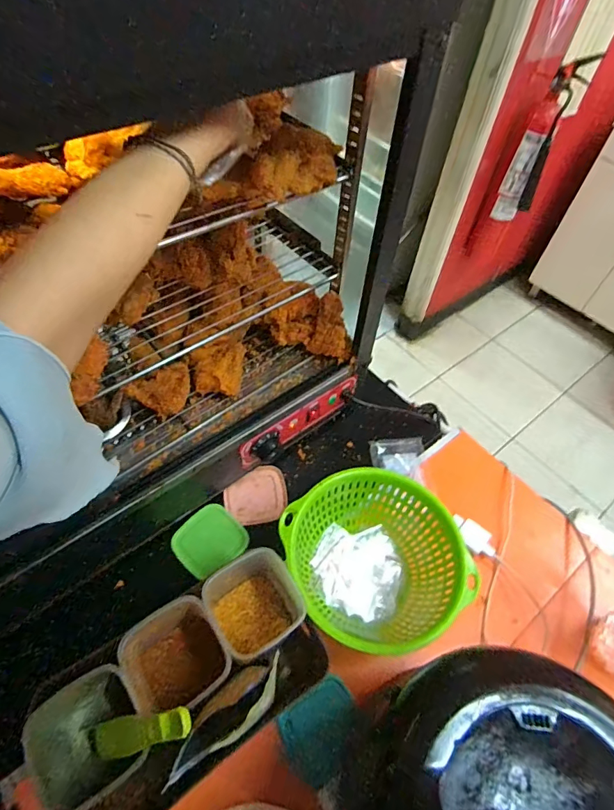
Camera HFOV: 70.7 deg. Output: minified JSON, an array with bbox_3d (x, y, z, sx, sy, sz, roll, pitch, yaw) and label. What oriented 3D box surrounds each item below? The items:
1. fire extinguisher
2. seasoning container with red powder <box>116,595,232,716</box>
[{"bbox_3d":[0.739,-0.822,1.402,0.117,0.437,0.105,24,56,13],"label":"fire extinguisher"},{"bbox_3d":[-0.137,0.283,0.476,0.092,0.116,0.097,-31,62,-23],"label":"seasoning container with red powder"}]

